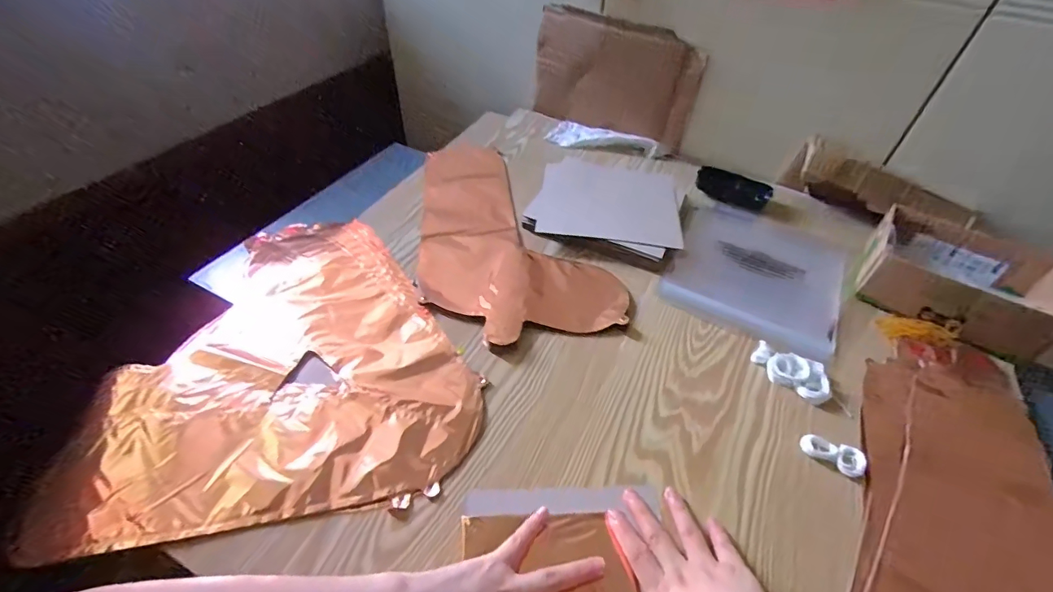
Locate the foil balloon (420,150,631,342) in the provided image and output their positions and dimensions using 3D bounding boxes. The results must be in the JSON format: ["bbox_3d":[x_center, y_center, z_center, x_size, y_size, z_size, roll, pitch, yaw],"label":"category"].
[{"bbox_3d":[-0.030,-0.100,0.631,0.231,0.010,0.396,-6,48,-9],"label":"foil balloon"}]

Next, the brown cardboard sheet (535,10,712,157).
[{"bbox_3d":[0.146,-0.361,0.765,0.273,0.168,0.045,24,50,17],"label":"brown cardboard sheet"}]

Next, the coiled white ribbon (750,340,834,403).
[{"bbox_3d":[0.279,0.079,0.481,0.077,0.019,0.041,33,53,24],"label":"coiled white ribbon"}]

